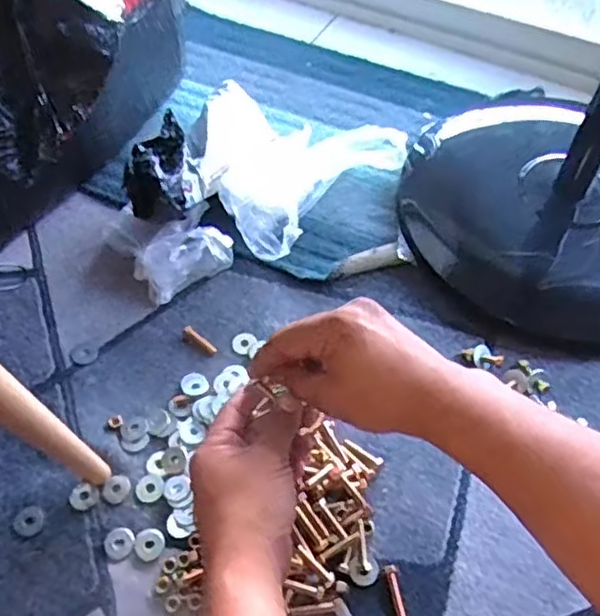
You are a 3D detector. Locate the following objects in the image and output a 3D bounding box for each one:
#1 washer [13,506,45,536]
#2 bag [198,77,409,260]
[{"bbox_3d":[-0.236,0.185,0.571,0.026,0.004,0.024,0,56,0],"label":"washer"},{"bbox_3d":[-0.019,-0.174,0.757,0.188,0.078,0.224,39,65,24],"label":"bag"}]

